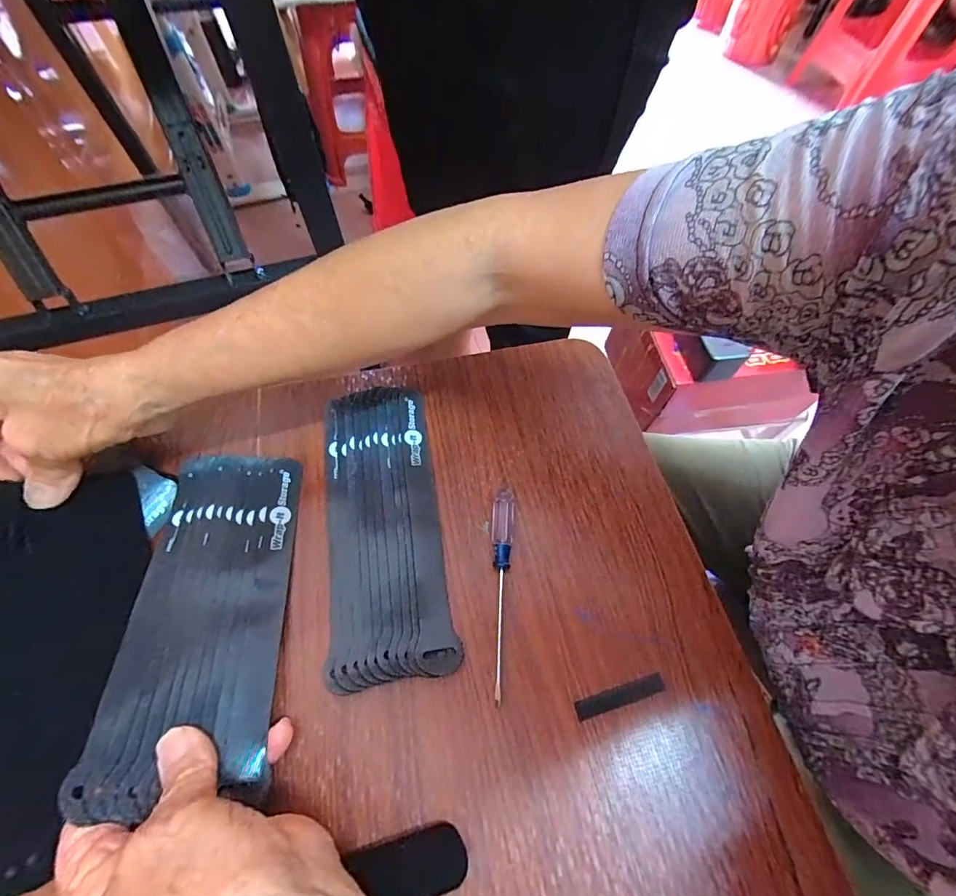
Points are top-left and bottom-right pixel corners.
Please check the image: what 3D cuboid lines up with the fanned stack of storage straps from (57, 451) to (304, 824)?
[{"bbox_3d":[-0.156,0.086,0.255,0.079,0.024,0.195,3,54,-17],"label":"fanned stack of storage straps"}]

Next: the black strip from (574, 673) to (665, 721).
[{"bbox_3d":[0.082,0.143,0.248,0.053,0.004,0.010,-15,63,-9],"label":"black strip"}]

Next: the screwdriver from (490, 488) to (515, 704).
[{"bbox_3d":[0.012,0.086,0.273,0.015,0.014,0.129,6,62,2],"label":"screwdriver"}]

